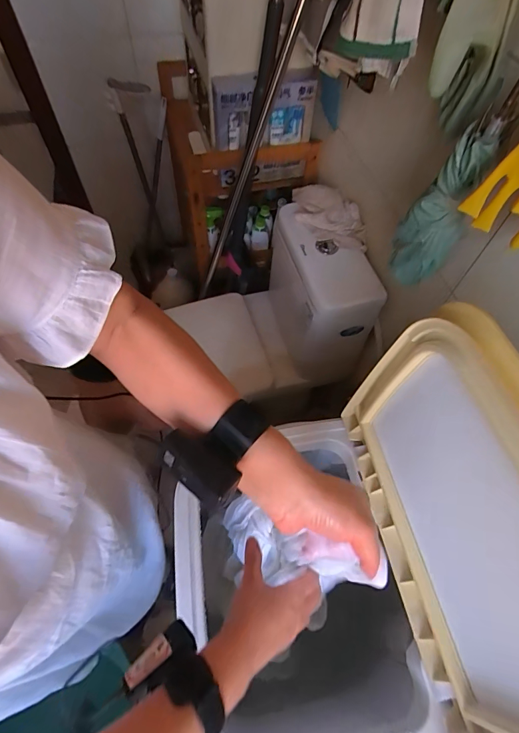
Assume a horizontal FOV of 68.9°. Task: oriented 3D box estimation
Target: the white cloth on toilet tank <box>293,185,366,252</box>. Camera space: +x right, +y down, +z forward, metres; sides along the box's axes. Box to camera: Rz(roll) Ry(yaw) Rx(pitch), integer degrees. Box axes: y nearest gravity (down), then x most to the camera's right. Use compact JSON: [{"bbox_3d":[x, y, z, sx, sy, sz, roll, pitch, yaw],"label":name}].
[{"bbox_3d":[0.168,-0.378,0.940,0.151,0.060,0.229,-3,60,-6],"label":"white cloth on toilet tank"}]

